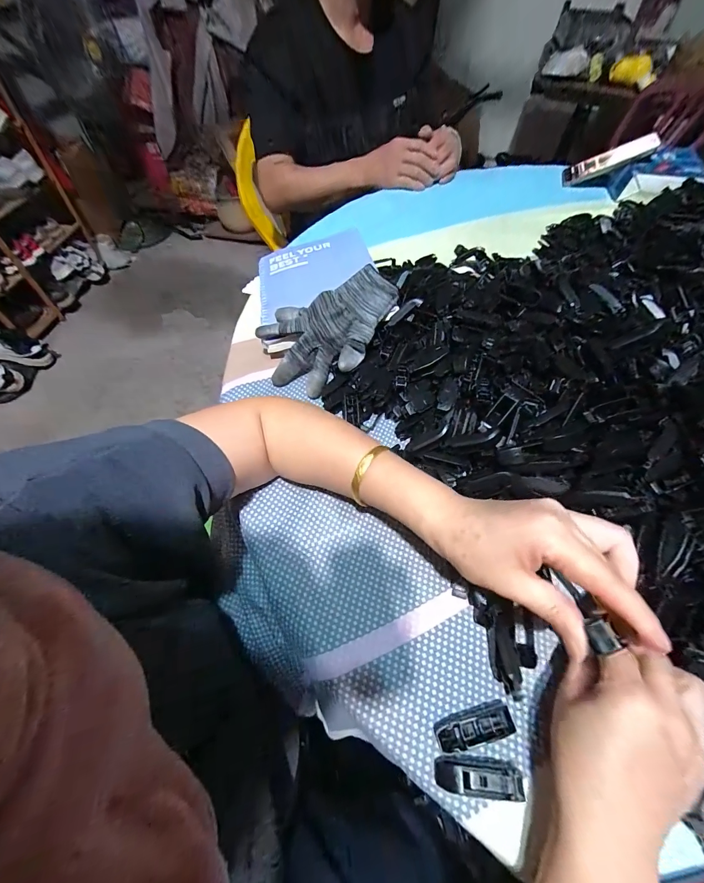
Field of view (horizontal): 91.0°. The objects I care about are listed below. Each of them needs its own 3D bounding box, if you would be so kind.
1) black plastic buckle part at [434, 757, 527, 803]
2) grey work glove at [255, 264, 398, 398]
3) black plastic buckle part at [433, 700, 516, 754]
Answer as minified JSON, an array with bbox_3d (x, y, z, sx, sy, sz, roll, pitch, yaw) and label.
[{"bbox_3d":[0.085,0.227,0.233,0.055,0.015,0.017,4,57,4],"label":"black plastic buckle part"},{"bbox_3d":[-0.025,-0.132,0.419,0.168,0.030,0.104,-29,87,2],"label":"grey work glove"},{"bbox_3d":[0.089,0.208,0.250,0.055,0.014,0.021,-13,57,-7],"label":"black plastic buckle part"}]

